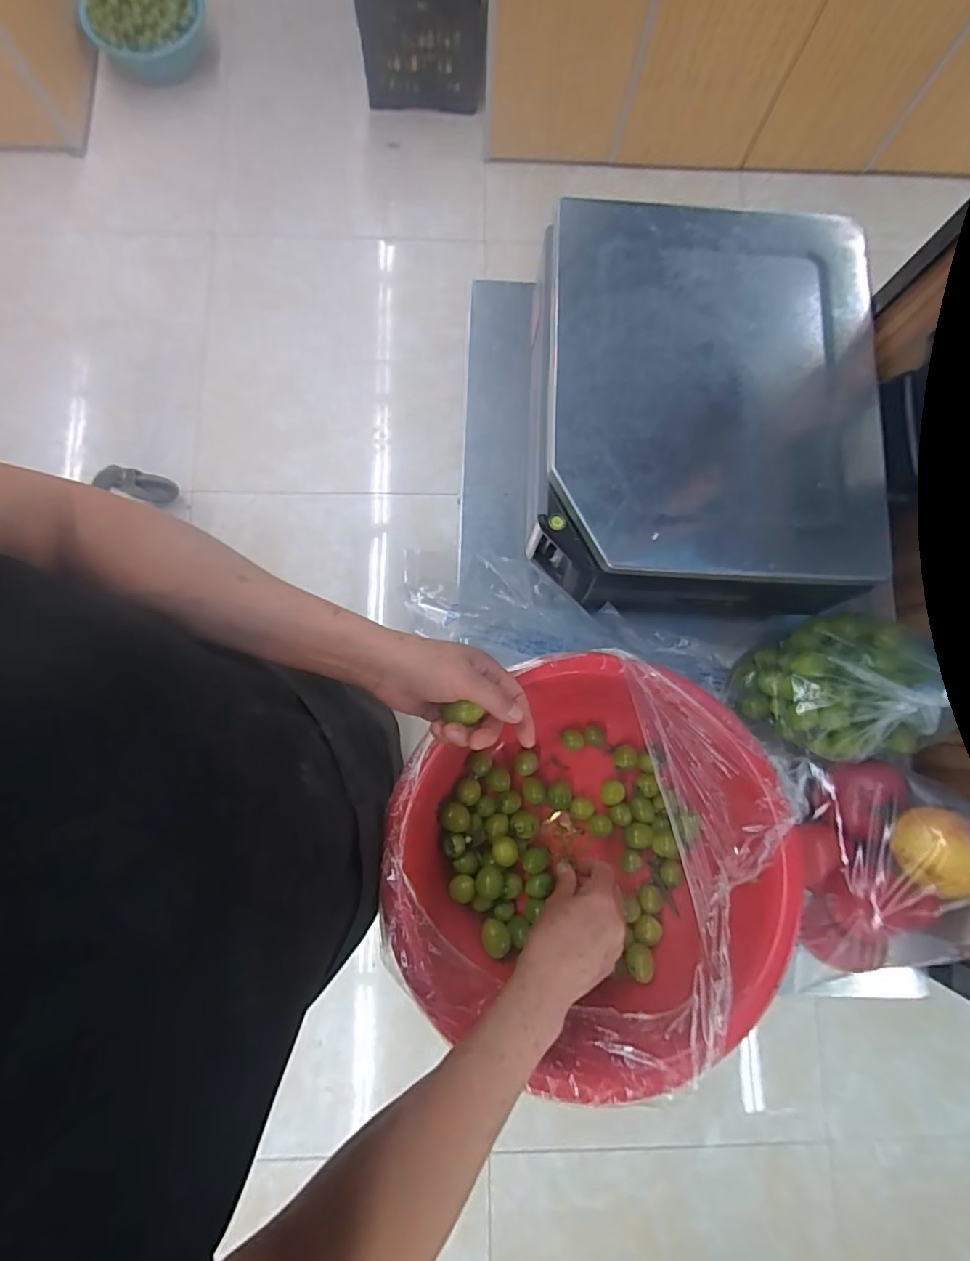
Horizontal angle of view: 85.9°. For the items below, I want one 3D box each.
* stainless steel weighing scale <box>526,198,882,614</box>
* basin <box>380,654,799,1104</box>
[{"bbox_3d":[0.202,-0.204,0.513,0.294,0.122,0.347,2,81,-2],"label":"stainless steel weighing scale"},{"bbox_3d":[0.090,0.207,0.480,0.326,0.117,0.317,0,80,-1],"label":"basin"}]

